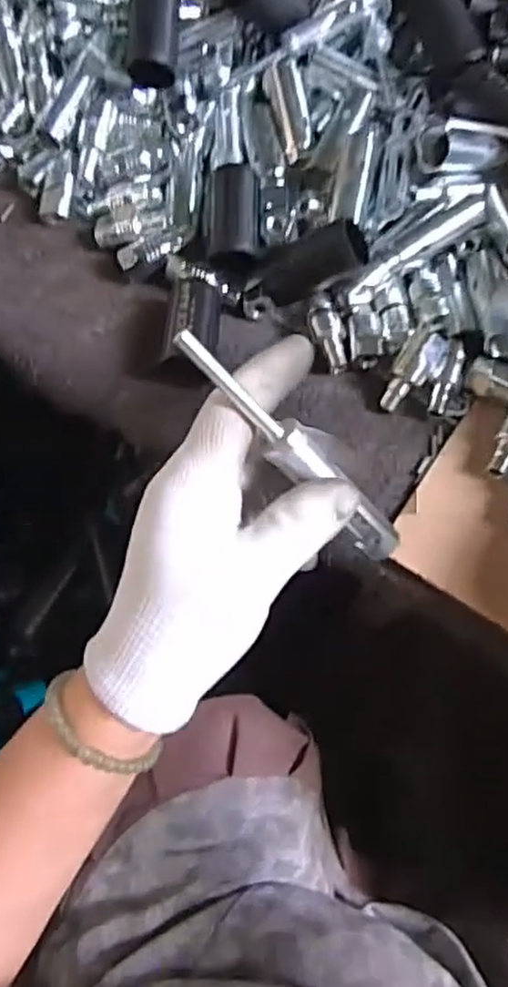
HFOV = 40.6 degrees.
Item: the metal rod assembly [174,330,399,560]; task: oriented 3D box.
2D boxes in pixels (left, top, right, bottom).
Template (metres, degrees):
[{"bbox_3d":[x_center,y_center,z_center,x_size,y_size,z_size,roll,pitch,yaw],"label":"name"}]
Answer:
[{"bbox_3d":[0.018,-0.018,0.278,0.130,0.013,0.018,43,65,-24],"label":"metal rod assembly"}]

